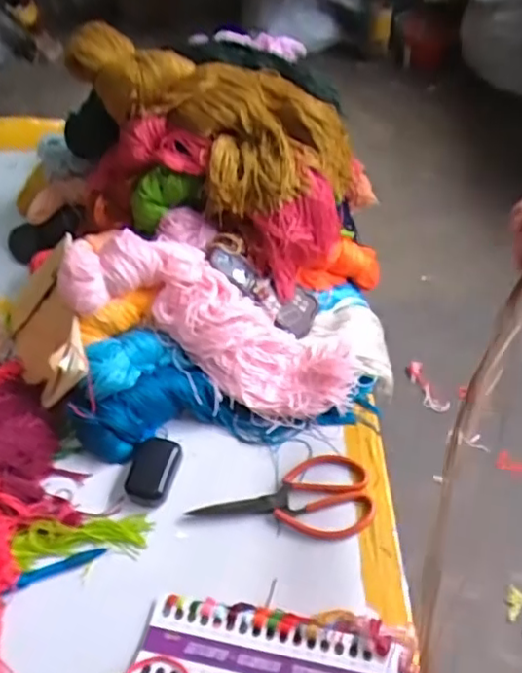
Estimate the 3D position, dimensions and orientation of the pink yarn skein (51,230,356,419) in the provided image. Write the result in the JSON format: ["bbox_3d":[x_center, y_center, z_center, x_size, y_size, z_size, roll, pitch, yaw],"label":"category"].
[{"bbox_3d":[-0.060,-0.012,0.758,0.374,0.098,0.123,31,55,-4],"label":"pink yarn skein"}]

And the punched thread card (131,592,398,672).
[{"bbox_3d":[0.002,0.307,0.573,0.237,0.006,0.080,6,42,14],"label":"punched thread card"}]

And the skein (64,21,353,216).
[{"bbox_3d":[-0.069,-0.276,0.795,0.395,0.097,0.170,24,54,-3],"label":"skein"}]

